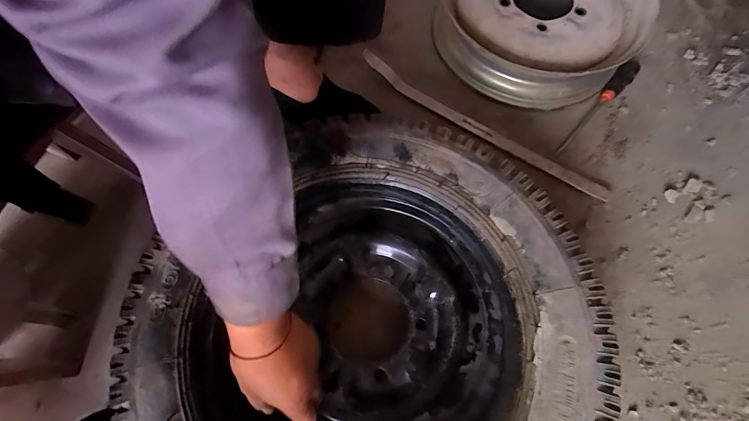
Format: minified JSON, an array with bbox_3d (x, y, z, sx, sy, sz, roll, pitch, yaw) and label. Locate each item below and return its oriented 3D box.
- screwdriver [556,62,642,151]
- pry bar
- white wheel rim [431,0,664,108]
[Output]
[{"bbox_3d":[0.401,-0.196,0.657,0.237,0.037,0.030,-42,75,-14],"label":"screwdriver"},{"bbox_3d":[0.181,-0.149,0.635,0.469,0.035,0.026,32,73,11],"label":"pry bar"},{"bbox_3d":[0.304,-0.369,0.694,0.371,0.087,0.360,13,70,5],"label":"white wheel rim"}]

